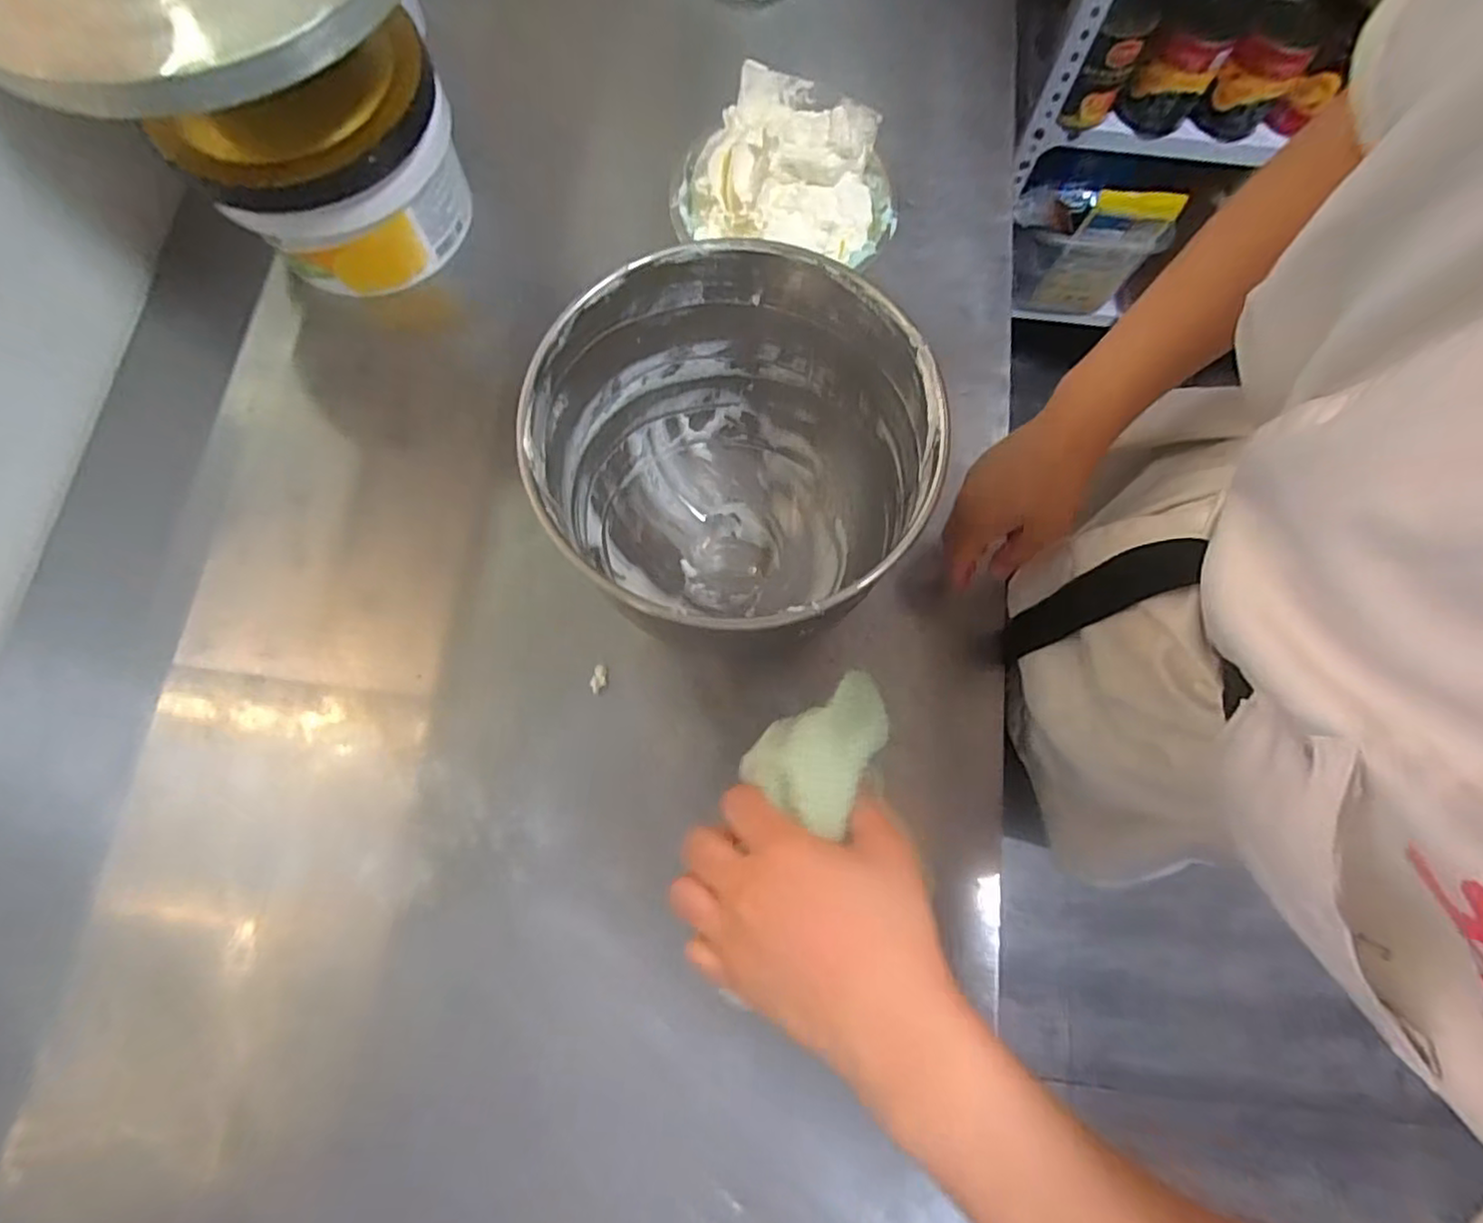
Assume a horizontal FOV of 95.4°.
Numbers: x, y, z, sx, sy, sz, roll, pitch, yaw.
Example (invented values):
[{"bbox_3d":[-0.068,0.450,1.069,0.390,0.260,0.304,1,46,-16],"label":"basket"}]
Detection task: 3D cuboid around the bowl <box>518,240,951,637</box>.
[{"bbox_3d":[-0.005,-0.083,0.464,0.217,0.216,0.210,0,75,1],"label":"bowl"}]

